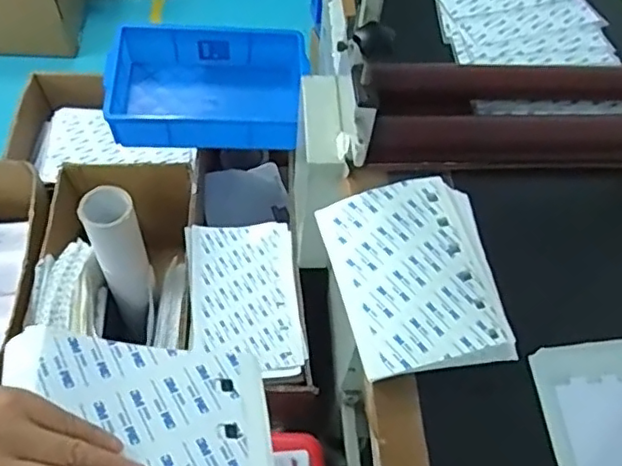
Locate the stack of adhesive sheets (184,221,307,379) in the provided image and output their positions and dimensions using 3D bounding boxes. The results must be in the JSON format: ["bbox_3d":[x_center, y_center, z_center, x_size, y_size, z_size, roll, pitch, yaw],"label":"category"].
[{"bbox_3d":[-0.115,0.109,1.028,0.179,0.021,0.282,-6,61,-6],"label":"stack of adhesive sheets"}]

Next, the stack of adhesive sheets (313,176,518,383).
[{"bbox_3d":[0.126,0.045,0.716,0.188,0.023,0.233,-10,61,-9],"label":"stack of adhesive sheets"}]

